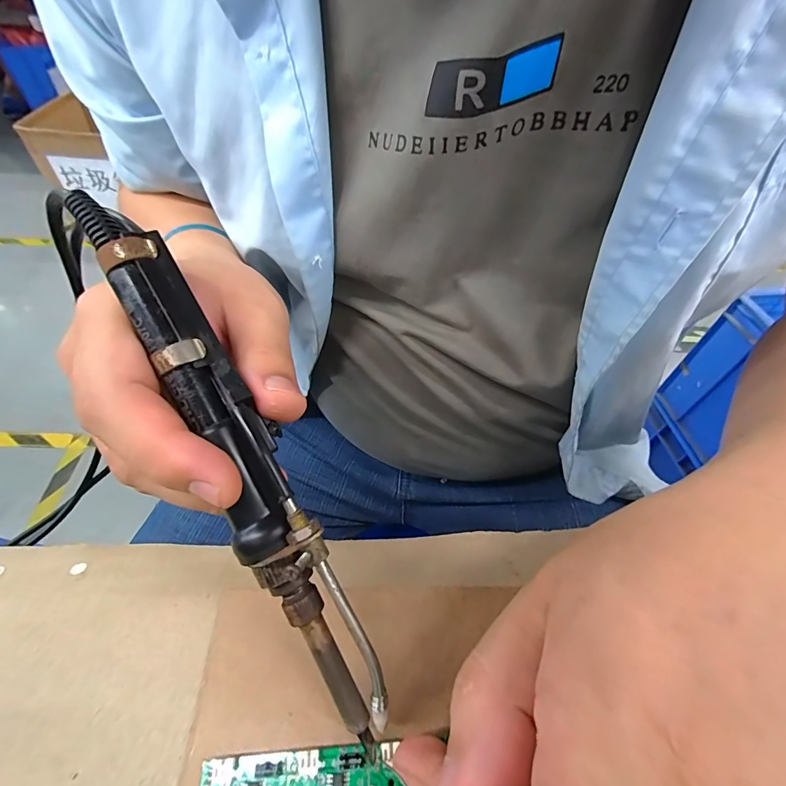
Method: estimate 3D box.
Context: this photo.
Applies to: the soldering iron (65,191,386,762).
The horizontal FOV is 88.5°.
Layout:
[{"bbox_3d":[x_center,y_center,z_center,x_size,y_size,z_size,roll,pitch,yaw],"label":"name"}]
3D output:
[{"bbox_3d":[-0.049,0.027,0.134,0.024,0.019,0.203,-27,90,-22],"label":"soldering iron"}]

